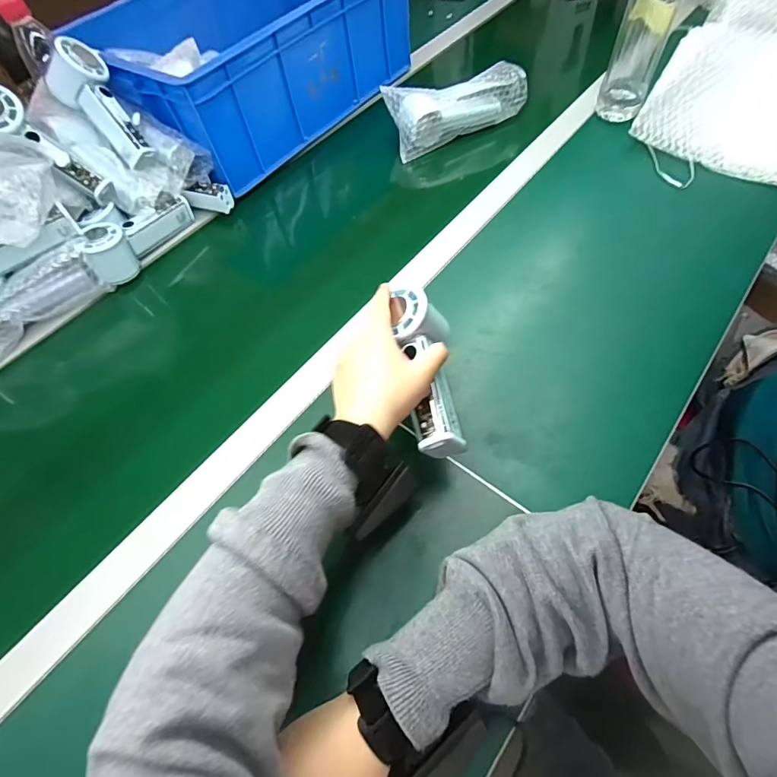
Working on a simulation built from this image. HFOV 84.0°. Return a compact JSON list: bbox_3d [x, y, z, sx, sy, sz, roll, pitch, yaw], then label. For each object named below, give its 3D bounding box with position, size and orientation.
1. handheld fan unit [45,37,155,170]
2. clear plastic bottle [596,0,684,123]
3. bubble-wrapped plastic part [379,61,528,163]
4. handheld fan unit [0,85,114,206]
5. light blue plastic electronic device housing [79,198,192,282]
[{"bbox_3d":[-0.365,-0.358,0.549,0.072,0.048,0.153,-39,106,-18],"label":"handheld fan unit"},{"bbox_3d":[0.355,-0.501,0.592,0.067,0.216,0.062,18,62,15],"label":"clear plastic bottle"},{"bbox_3d":[0.104,-0.437,0.668,0.210,0.067,0.086,-20,59,-7],"label":"bubble-wrapped plastic part"},{"bbox_3d":[-0.410,-0.284,0.507,0.045,0.156,0.059,-13,47,47],"label":"handheld fan unit"},{"bbox_3d":[-0.334,-0.209,0.571,0.045,0.058,0.153,29,65,20],"label":"light blue plastic electronic device housing"}]

